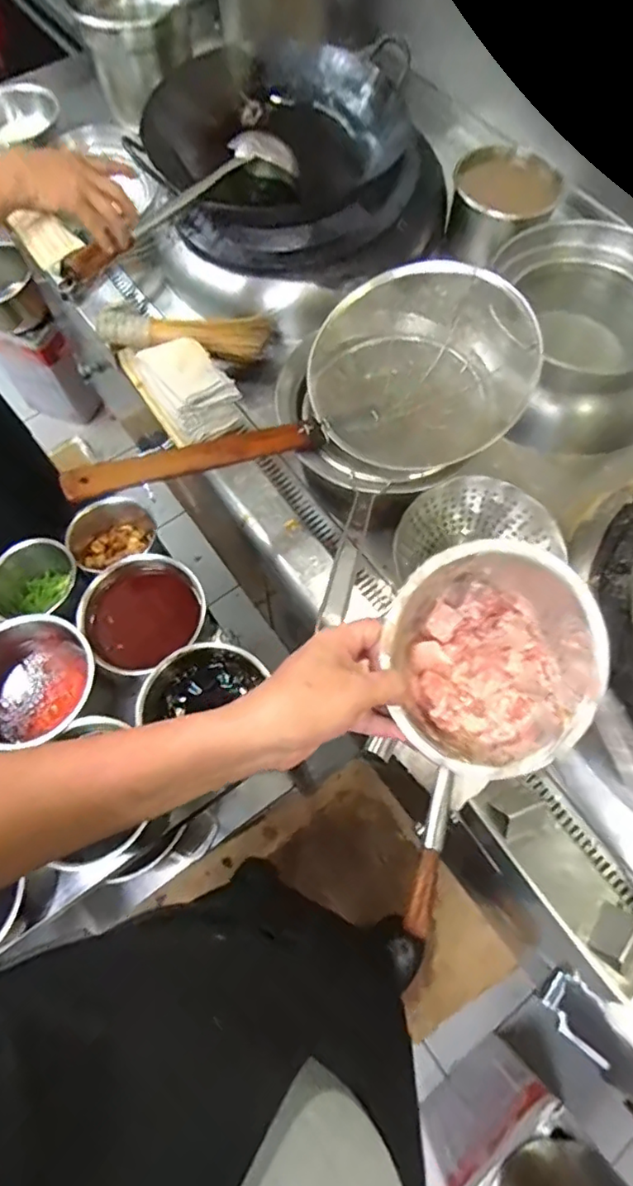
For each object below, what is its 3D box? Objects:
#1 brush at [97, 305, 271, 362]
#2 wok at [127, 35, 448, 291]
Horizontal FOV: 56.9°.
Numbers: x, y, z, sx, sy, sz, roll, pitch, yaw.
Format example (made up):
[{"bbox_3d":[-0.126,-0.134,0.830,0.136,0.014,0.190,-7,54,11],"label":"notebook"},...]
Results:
[{"bbox_3d":[-0.212,-0.427,0.961,0.268,0.070,0.077,4,67,1],"label":"brush"},{"bbox_3d":[-0.028,-0.737,1.002,0.509,0.162,0.401,4,67,1],"label":"wok"}]

